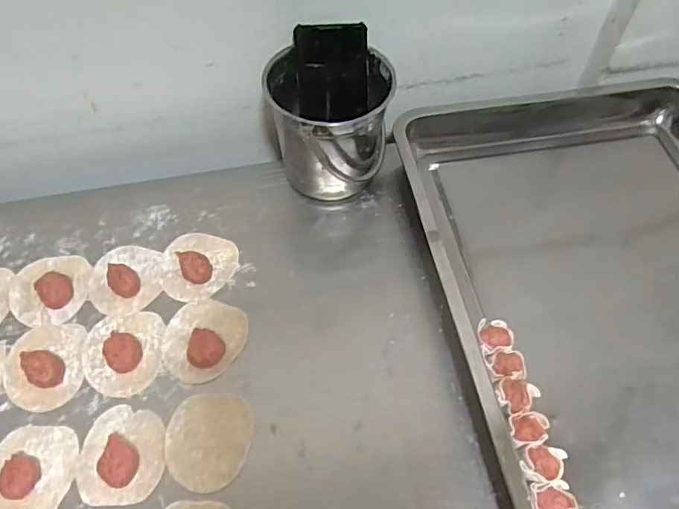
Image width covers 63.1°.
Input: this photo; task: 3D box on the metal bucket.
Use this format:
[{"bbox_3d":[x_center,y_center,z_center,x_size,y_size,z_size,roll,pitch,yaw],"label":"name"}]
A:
[{"bbox_3d":[-0.012,-0.142,0.623,0.129,0.139,0.125,0,56,0],"label":"metal bucket"}]

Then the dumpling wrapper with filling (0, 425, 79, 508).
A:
[{"bbox_3d":[-0.268,0.186,0.471,0.073,0.023,0.083,-2,56,-5],"label":"dumpling wrapper with filling"}]

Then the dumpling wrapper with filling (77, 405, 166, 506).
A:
[{"bbox_3d":[-0.191,0.170,0.480,0.072,0.027,0.082,-4,56,-7],"label":"dumpling wrapper with filling"}]

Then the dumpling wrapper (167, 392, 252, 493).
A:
[{"bbox_3d":[-0.117,0.165,0.493,0.073,0.004,0.083,5,56,4],"label":"dumpling wrapper"}]

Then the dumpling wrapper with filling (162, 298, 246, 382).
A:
[{"bbox_3d":[-0.135,0.079,0.541,0.078,0.016,0.083,0,56,0],"label":"dumpling wrapper with filling"}]

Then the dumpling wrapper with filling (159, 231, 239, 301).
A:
[{"bbox_3d":[-0.150,0.007,0.587,0.077,0.023,0.083,0,56,0],"label":"dumpling wrapper with filling"}]

